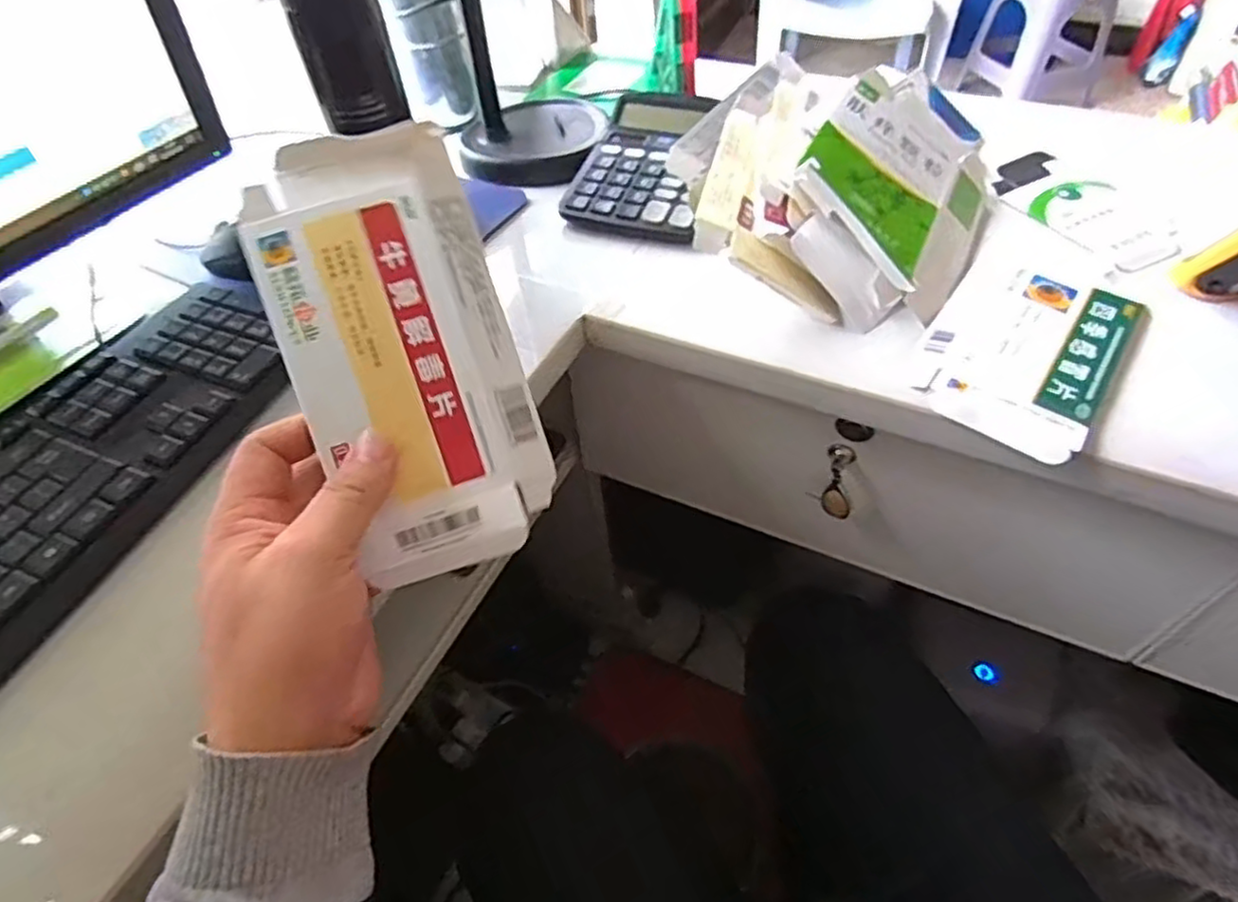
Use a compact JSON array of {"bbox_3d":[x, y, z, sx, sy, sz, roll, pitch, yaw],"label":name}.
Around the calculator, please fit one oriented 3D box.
[{"bbox_3d":[0.026,-0.231,0.543,0.111,0.040,0.146,14,53,16],"label":"calculator"}]

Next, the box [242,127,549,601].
[{"bbox_3d":[-0.092,-0.040,0.293,0.091,0.013,0.184,-20,96,-12],"label":"box"}]

